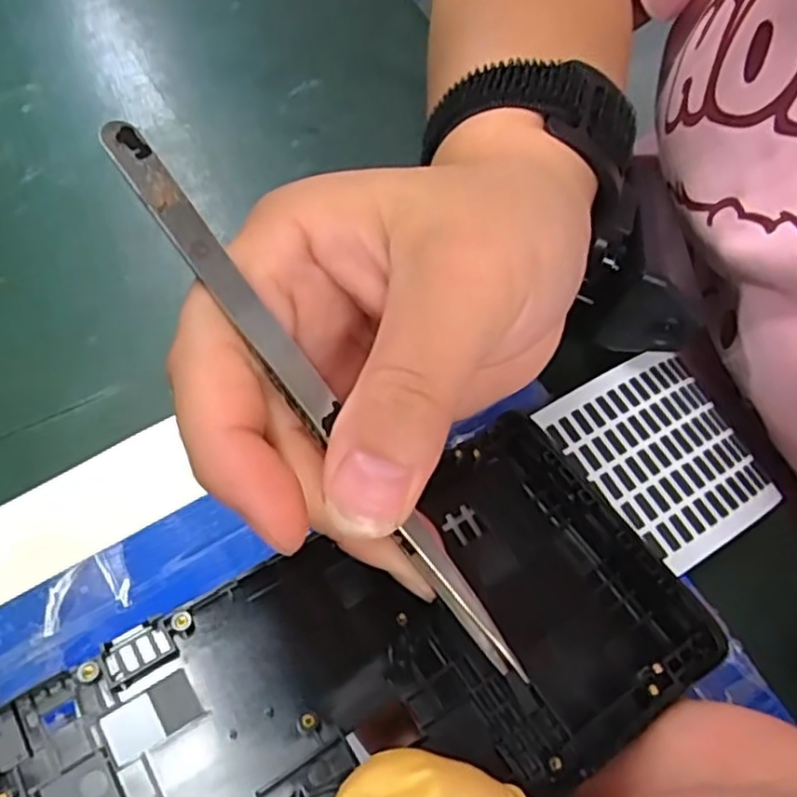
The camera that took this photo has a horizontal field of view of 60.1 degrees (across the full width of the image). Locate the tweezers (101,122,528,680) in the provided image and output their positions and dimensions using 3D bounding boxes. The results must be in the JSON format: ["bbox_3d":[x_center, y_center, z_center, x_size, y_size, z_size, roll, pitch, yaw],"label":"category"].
[{"bbox_3d":[-0.017,0.000,0.134,0.009,0.004,0.127,-37,91,-17],"label":"tweezers"}]

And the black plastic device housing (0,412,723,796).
[{"bbox_3d":[-0.034,0.070,0.121,0.207,0.042,0.077,-22,66,-27],"label":"black plastic device housing"}]

